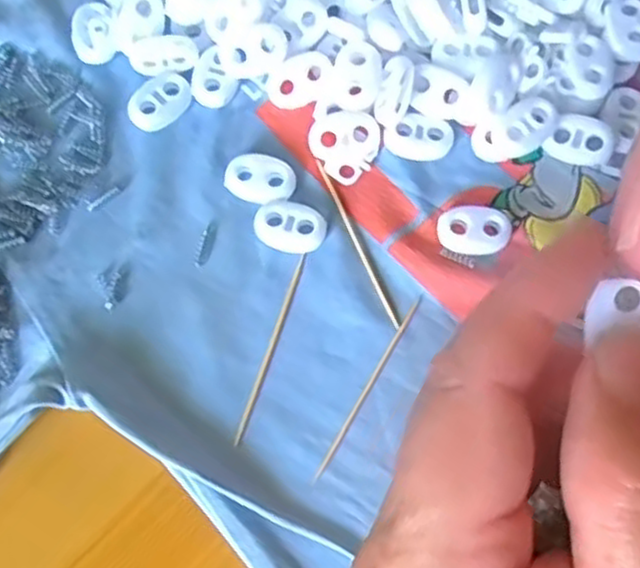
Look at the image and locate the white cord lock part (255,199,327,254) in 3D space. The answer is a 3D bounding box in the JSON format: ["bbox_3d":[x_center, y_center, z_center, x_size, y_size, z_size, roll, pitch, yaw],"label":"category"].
[{"bbox_3d":[-0.009,-0.018,0.234,0.022,0.004,0.016,19,76,6],"label":"white cord lock part"}]

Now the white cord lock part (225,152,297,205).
[{"bbox_3d":[-0.019,-0.034,0.239,0.022,0.004,0.015,21,76,6],"label":"white cord lock part"}]

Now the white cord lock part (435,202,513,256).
[{"bbox_3d":[0.048,-0.017,0.233,0.022,0.004,0.016,2,75,1],"label":"white cord lock part"}]

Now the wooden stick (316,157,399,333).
[{"bbox_3d":[0.011,-0.013,0.235,0.004,0.004,0.059,-24,76,-6],"label":"wooden stick"}]

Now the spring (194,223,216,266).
[{"bbox_3d":[-0.036,-0.013,0.236,0.004,0.004,0.014,13,75,4],"label":"spring"}]

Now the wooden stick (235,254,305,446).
[{"bbox_3d":[-0.015,0.019,0.226,0.004,0.004,0.060,17,76,5],"label":"wooden stick"}]

